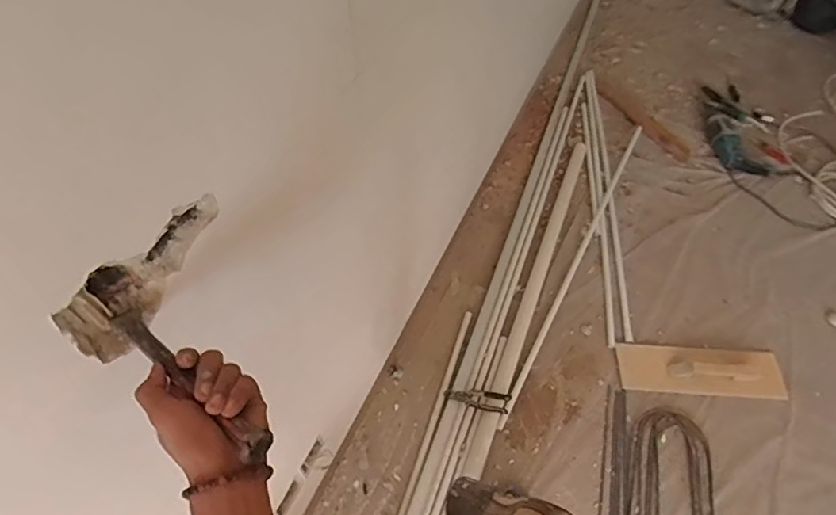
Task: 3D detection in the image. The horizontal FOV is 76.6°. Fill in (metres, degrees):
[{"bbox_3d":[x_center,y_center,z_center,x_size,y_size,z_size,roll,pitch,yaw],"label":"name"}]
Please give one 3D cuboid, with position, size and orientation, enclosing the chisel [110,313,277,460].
[{"bbox_3d":[-0.201,0.094,0.442,0.203,0.021,0.017,30,61,29],"label":"chisel"}]

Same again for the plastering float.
[{"bbox_3d":[0.890,0.344,1.652,0.485,0.060,0.154,5,57,3],"label":"plastering float"}]

